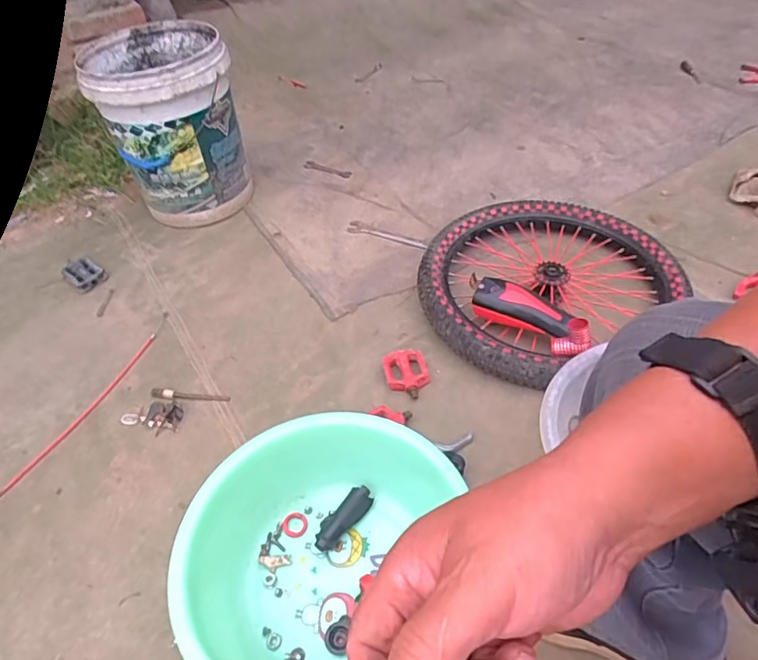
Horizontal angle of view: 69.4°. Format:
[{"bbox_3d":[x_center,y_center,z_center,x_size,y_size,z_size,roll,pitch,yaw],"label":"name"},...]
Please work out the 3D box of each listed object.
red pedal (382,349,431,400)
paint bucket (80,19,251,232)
[{"bbox_3d":[0.046,0.073,0.936,0.065,0.024,0.101,-14,46,-8],"label":"red pedal"},{"bbox_3d":[-0.480,-0.467,1.292,0.279,0.375,0.310,-22,48,-18],"label":"paint bucket"}]

